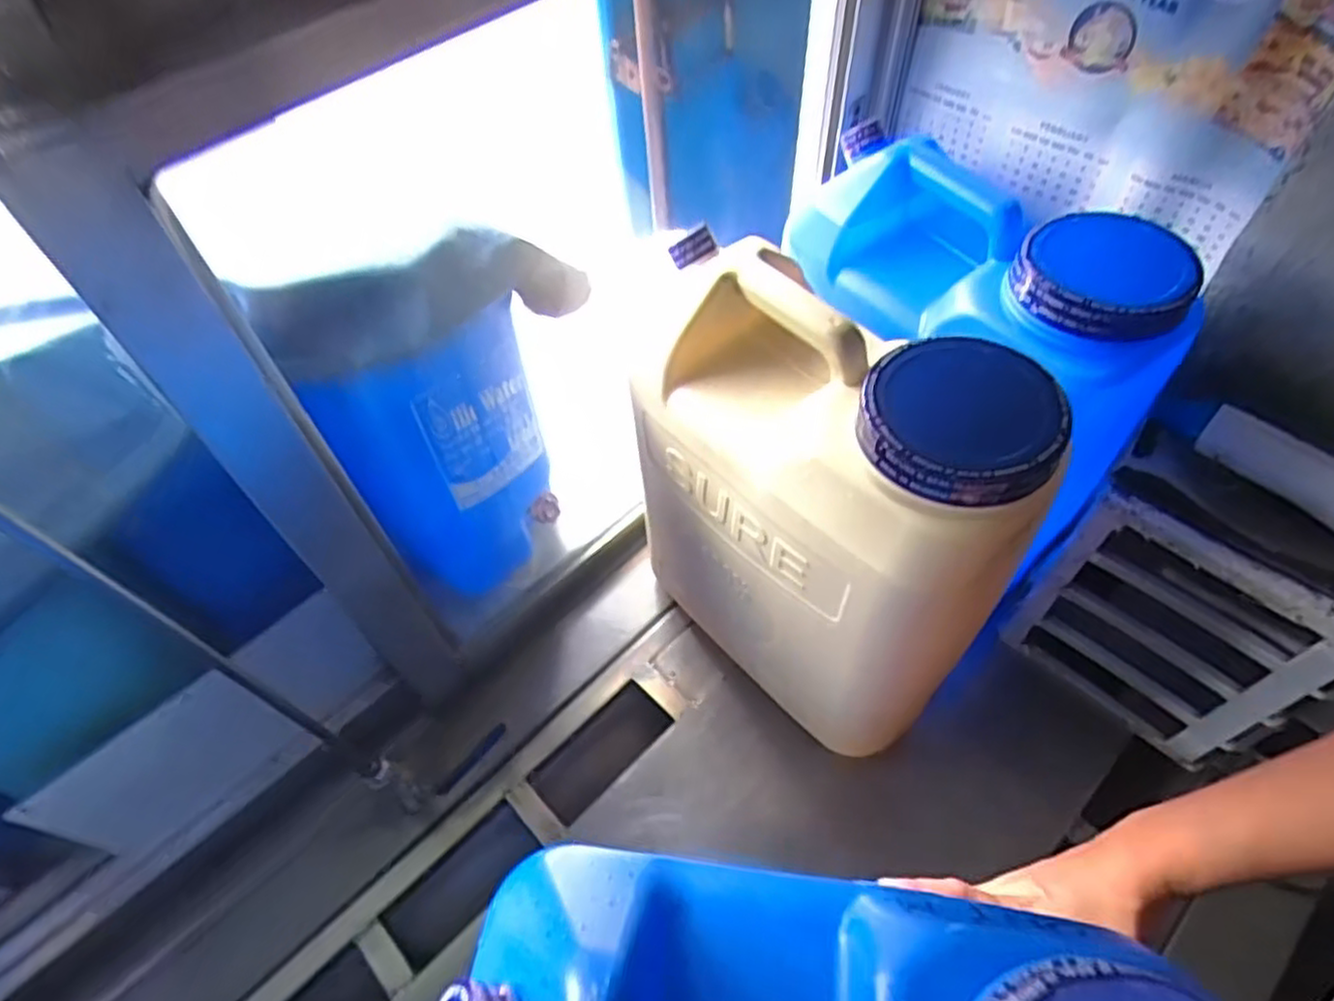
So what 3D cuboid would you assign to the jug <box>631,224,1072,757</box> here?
[{"bbox_3d":[0.121,0.018,0.618,0.153,0.372,0.271,-33,59,-19],"label":"jug"}]

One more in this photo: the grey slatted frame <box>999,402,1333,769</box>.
[{"bbox_3d":[0.459,0.086,0.655,0.220,0.290,0.103,37,65,26],"label":"grey slatted frame"}]

